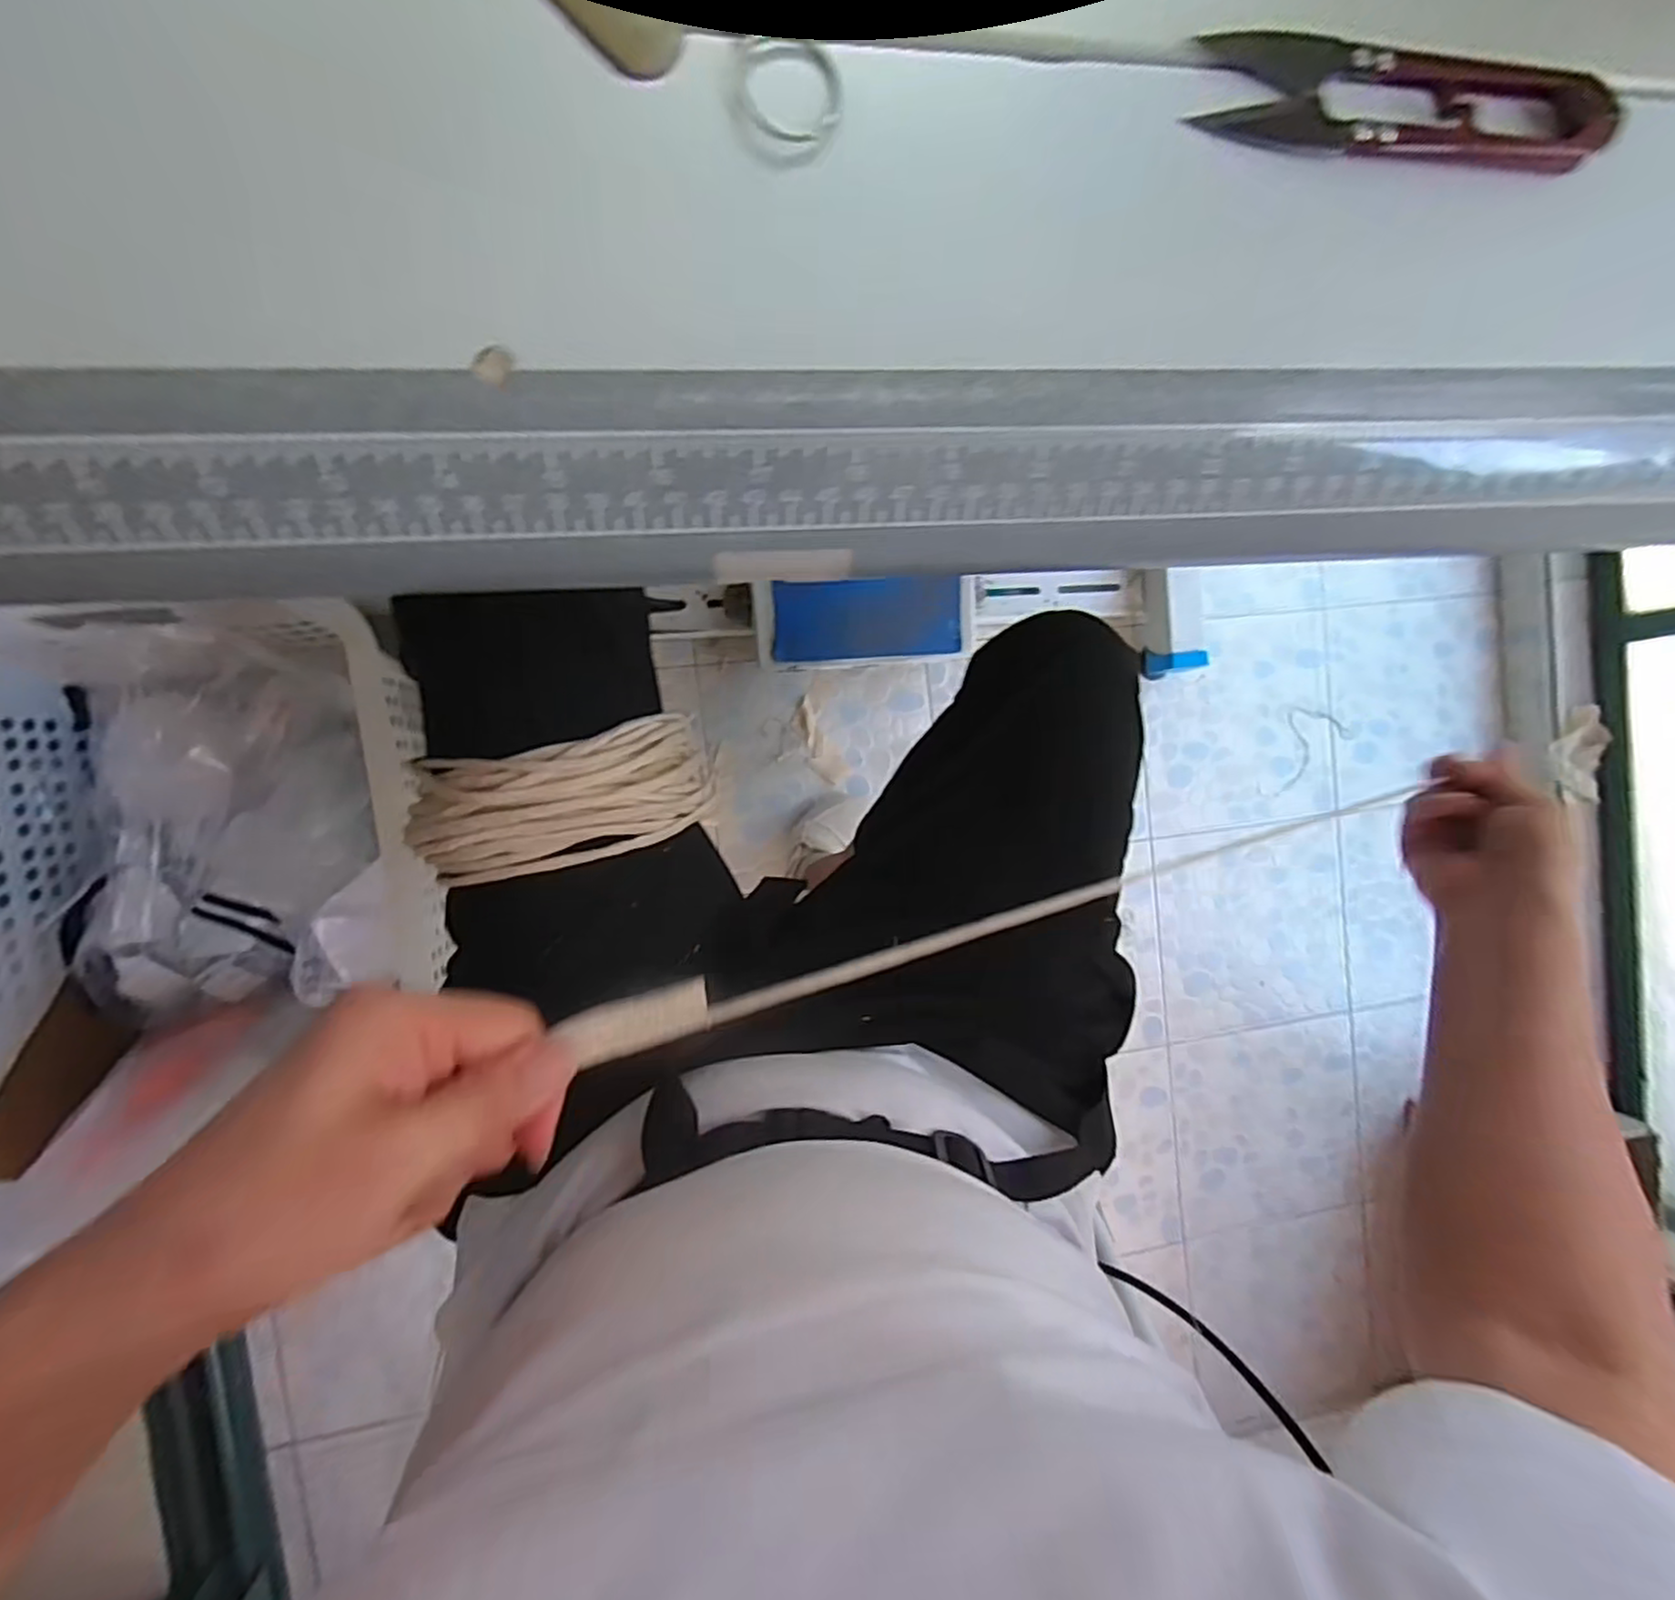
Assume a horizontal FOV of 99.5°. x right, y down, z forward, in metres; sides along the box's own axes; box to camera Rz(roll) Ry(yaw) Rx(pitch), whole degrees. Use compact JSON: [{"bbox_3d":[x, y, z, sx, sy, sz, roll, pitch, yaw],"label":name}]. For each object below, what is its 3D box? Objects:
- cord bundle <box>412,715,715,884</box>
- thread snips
[{"bbox_3d":[-0.123,-0.003,0.360,0.164,0.062,0.061,-18,97,-41],"label":"cord bundle"},{"bbox_3d":[0.151,-0.186,0.190,0.115,0.010,0.029,-1,92,-10],"label":"thread snips"}]

